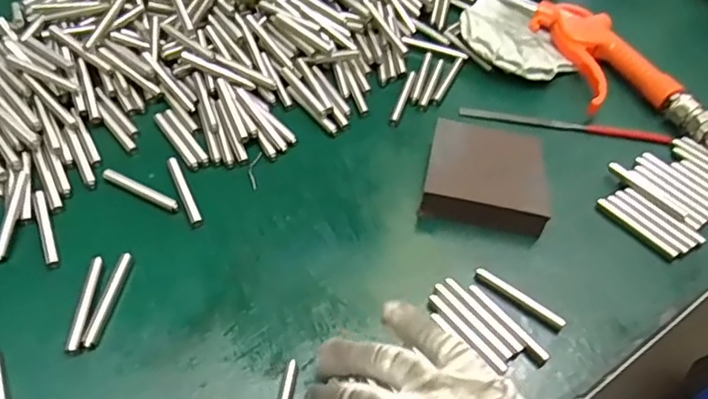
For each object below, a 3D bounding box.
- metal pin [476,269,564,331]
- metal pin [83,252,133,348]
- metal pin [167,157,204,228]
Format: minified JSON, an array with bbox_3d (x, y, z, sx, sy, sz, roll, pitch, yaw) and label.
[{"bbox_3d":[0.100,0.060,0.341,0.058,0.005,0.009,33,59,18],"label":"metal pin"},{"bbox_3d":[-0.141,0.057,0.326,0.007,0.004,0.059,20,53,-12],"label":"metal pin"},{"bbox_3d":[-0.114,-0.006,0.377,0.008,0.005,0.059,-21,58,-18],"label":"metal pin"}]

